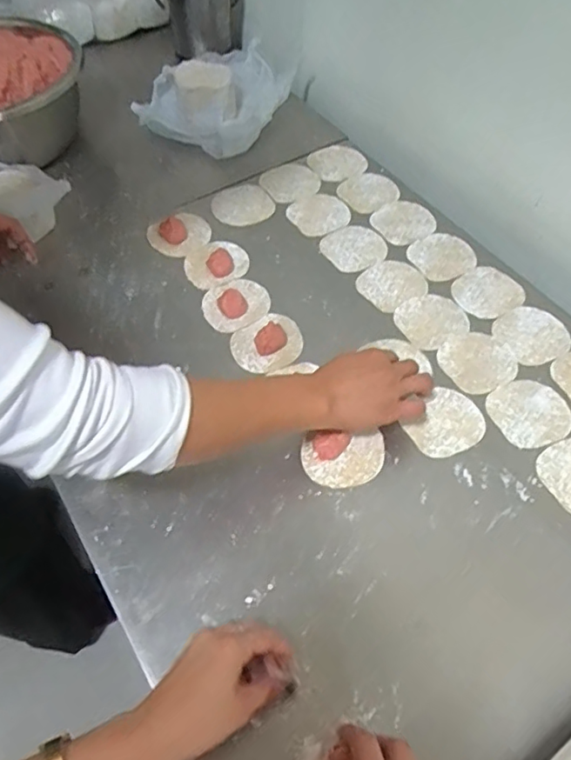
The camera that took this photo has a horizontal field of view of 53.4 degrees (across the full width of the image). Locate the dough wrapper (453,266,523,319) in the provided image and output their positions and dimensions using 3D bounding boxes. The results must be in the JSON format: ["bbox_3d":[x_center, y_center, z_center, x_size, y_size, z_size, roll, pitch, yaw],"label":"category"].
[{"bbox_3d":[0.256,-0.112,0.716,0.085,0.004,0.074,-29,62,-17],"label":"dough wrapper"}]

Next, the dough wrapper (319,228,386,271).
[{"bbox_3d":[0.094,-0.178,0.767,0.083,0.004,0.077,0,57,0],"label":"dough wrapper"}]

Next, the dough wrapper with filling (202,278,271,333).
[{"bbox_3d":[-0.061,-0.098,0.699,0.081,0.018,0.080,0,57,0],"label":"dough wrapper with filling"}]

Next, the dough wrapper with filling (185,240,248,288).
[{"bbox_3d":[-0.090,-0.158,0.743,0.084,0.012,0.072,-19,59,-12],"label":"dough wrapper with filling"}]

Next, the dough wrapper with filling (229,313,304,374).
[{"bbox_3d":[-0.021,-0.047,0.668,0.083,0.022,0.071,-32,63,-19],"label":"dough wrapper with filling"}]

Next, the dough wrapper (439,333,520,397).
[{"bbox_3d":[0.223,-0.022,0.660,0.081,0.004,0.080,0,57,0],"label":"dough wrapper"}]

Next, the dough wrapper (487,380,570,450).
[{"bbox_3d":[0.267,0.035,0.618,0.084,0.004,0.079,0,57,0],"label":"dough wrapper"}]

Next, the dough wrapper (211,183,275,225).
[{"bbox_3d":[-0.063,-0.250,0.812,0.086,0.006,0.075,-24,65,-19],"label":"dough wrapper"}]

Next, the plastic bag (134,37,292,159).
[{"bbox_3d":[-0.115,-0.453,0.906,0.201,0.076,0.236,17,59,10],"label":"plastic bag"}]

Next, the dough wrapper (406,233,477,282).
[{"bbox_3d":[0.210,-0.166,0.755,0.083,0.004,0.079,0,57,0],"label":"dough wrapper"}]

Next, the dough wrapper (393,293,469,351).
[{"bbox_3d":[0.178,-0.074,0.694,0.084,0.004,0.075,-24,60,-15],"label":"dough wrapper"}]

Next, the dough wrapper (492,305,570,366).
[{"bbox_3d":[0.298,-0.055,0.681,0.087,0.004,0.077,-27,63,-21],"label":"dough wrapper"}]

